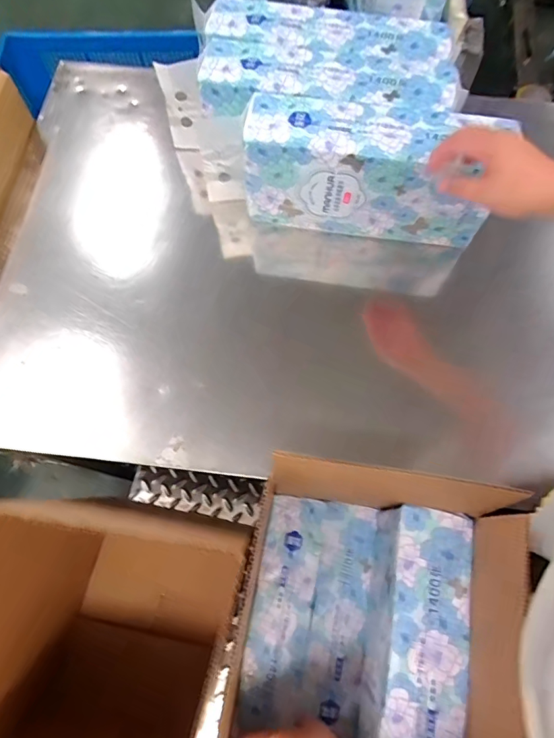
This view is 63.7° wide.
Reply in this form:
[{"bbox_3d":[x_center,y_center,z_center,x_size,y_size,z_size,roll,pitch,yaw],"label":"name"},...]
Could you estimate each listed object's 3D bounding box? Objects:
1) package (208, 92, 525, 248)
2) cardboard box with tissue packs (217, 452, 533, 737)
[{"bbox_3d":[0.107,-0.282,0.642,0.393,0.160,0.094,7,71,2],"label":"package"},{"bbox_3d":[0.088,0.349,0.516,0.277,0.281,0.397,15,71,5],"label":"cardboard box with tissue packs"}]

